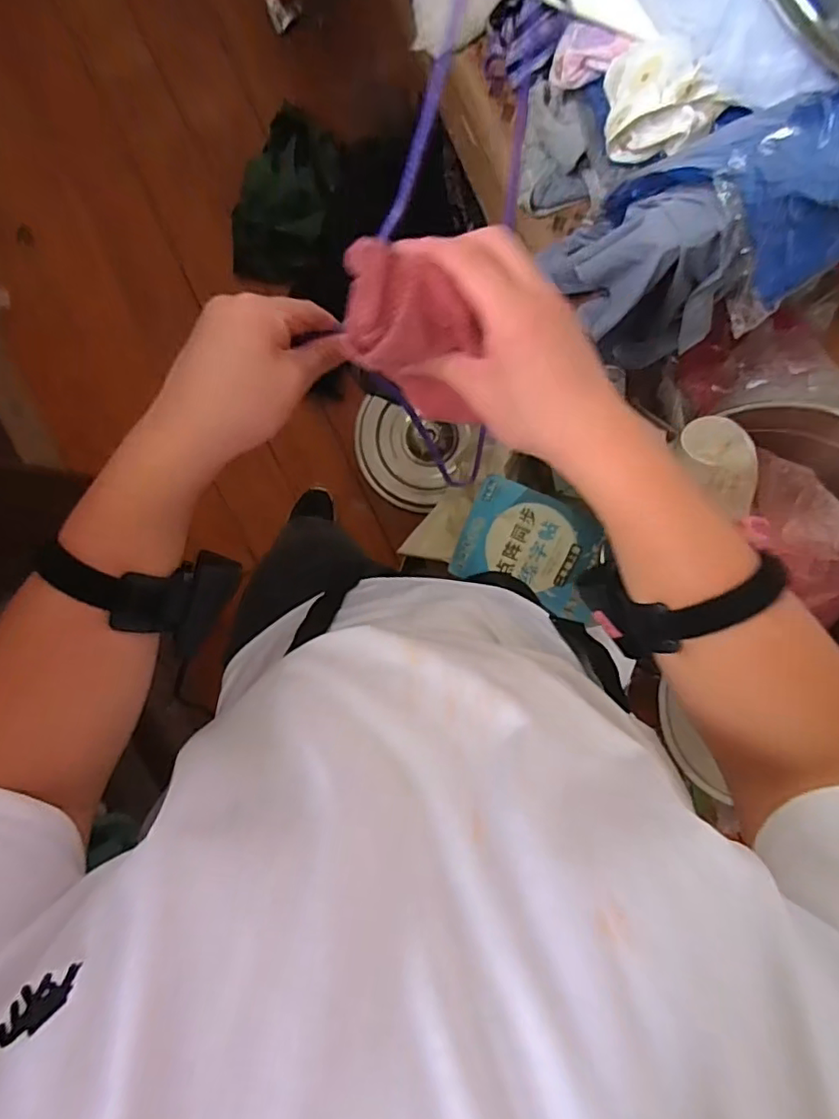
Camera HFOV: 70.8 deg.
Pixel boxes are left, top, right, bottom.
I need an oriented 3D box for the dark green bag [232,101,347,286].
[{"bbox_3d":[-0.303,-0.827,1.356,0.207,0.100,0.369,22,92,-2],"label":"dark green bag"}]

